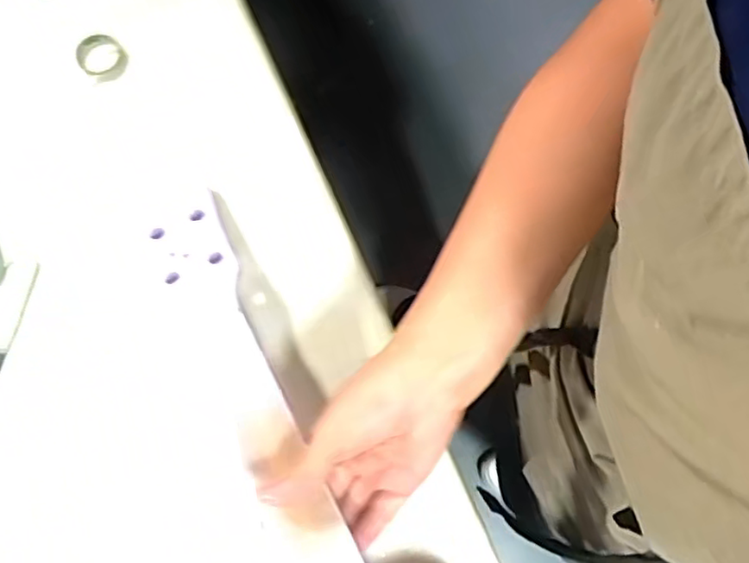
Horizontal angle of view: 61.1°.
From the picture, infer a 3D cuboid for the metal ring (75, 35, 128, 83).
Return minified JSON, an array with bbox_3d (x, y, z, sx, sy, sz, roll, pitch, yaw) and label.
[{"bbox_3d":[-0.213,-0.175,0.495,0.034,0.010,0.037,-38,81,-8],"label":"metal ring"}]

